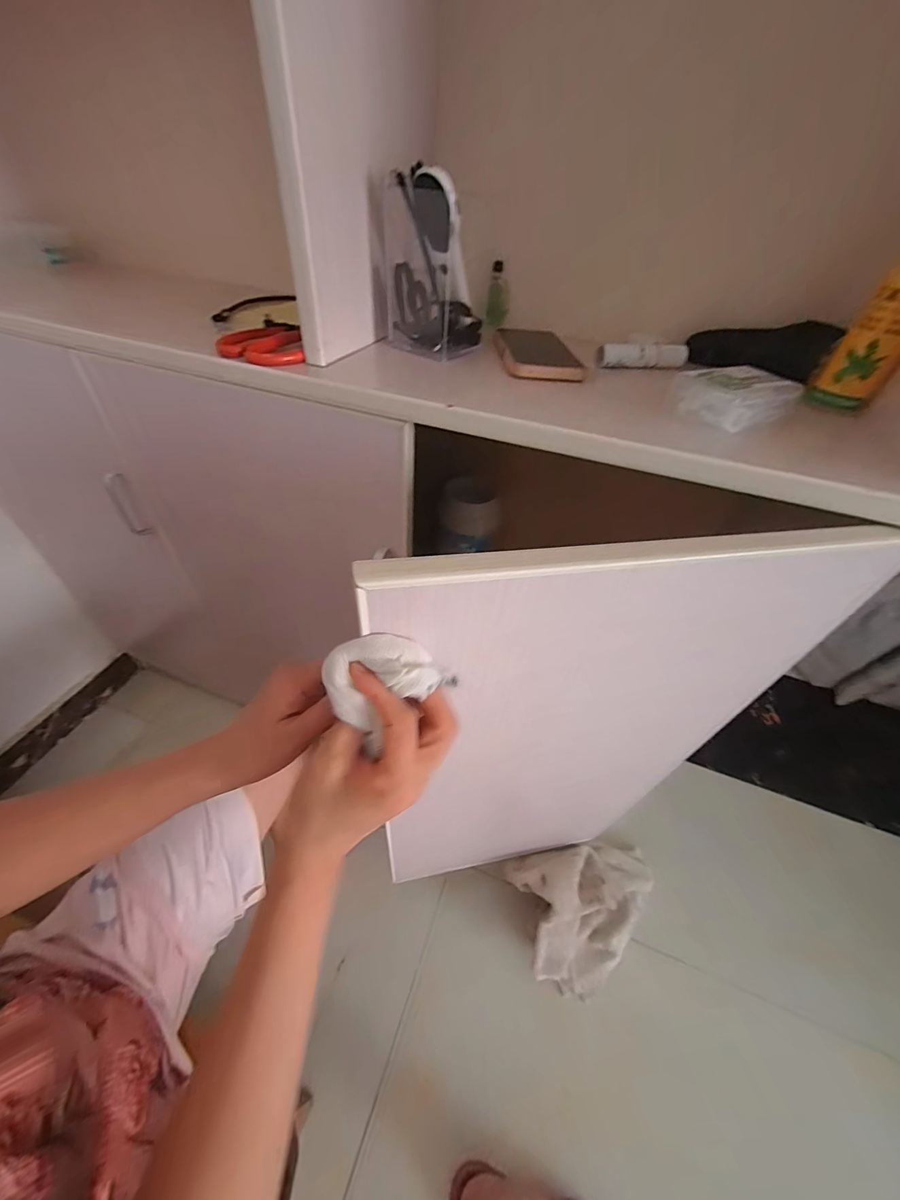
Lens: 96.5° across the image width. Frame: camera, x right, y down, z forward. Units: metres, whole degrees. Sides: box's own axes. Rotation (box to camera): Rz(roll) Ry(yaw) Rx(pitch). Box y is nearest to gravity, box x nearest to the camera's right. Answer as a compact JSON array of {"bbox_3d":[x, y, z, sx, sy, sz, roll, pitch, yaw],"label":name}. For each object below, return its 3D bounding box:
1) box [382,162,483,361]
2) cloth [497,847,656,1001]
[{"bbox_3d":[-0.020,-0.334,0.409,0.087,0.135,0.074,29,50,22],"label":"box"},{"bbox_3d":[0.270,0.565,0.741,0.297,0.157,0.196,-6,46,-11],"label":"cloth"}]

